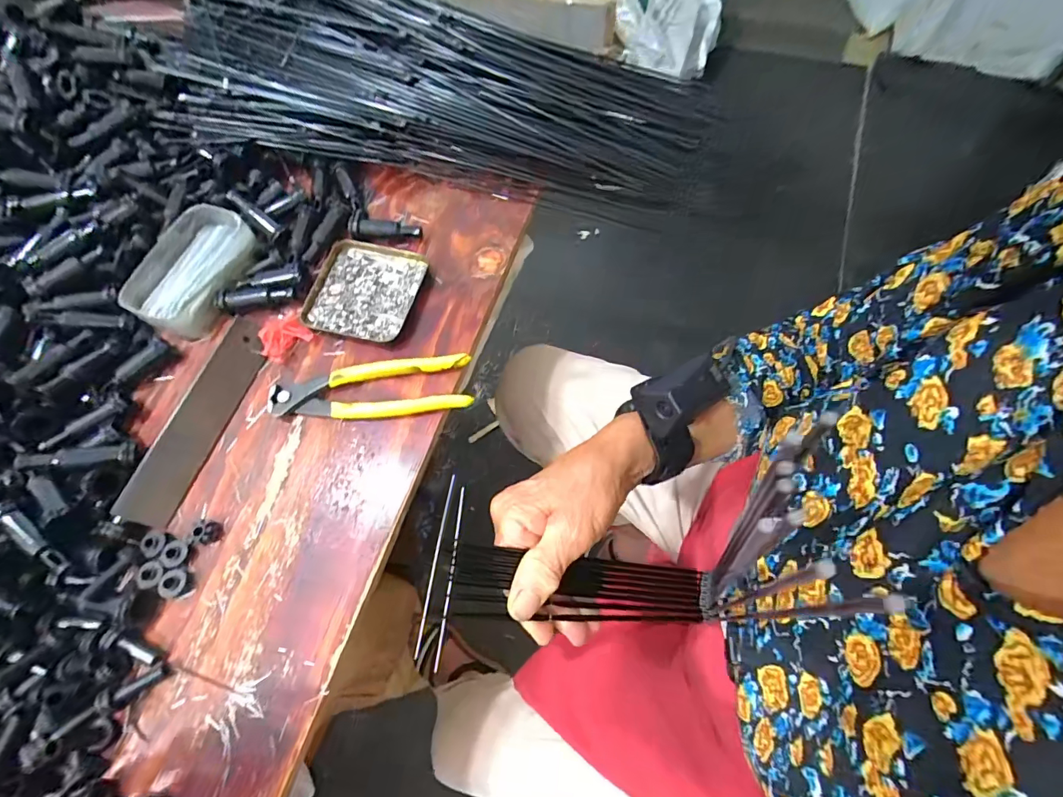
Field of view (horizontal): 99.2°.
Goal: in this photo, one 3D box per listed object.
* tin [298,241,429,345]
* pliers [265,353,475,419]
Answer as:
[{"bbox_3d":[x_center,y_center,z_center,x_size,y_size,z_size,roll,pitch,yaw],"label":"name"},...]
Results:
[{"bbox_3d":[-0.156,-0.101,0.419,0.095,0.012,0.097,13,69,8],"label":"tin"},{"bbox_3d":[-0.134,-0.006,0.380,0.164,0.017,0.047,-5,68,0],"label":"pliers"}]

